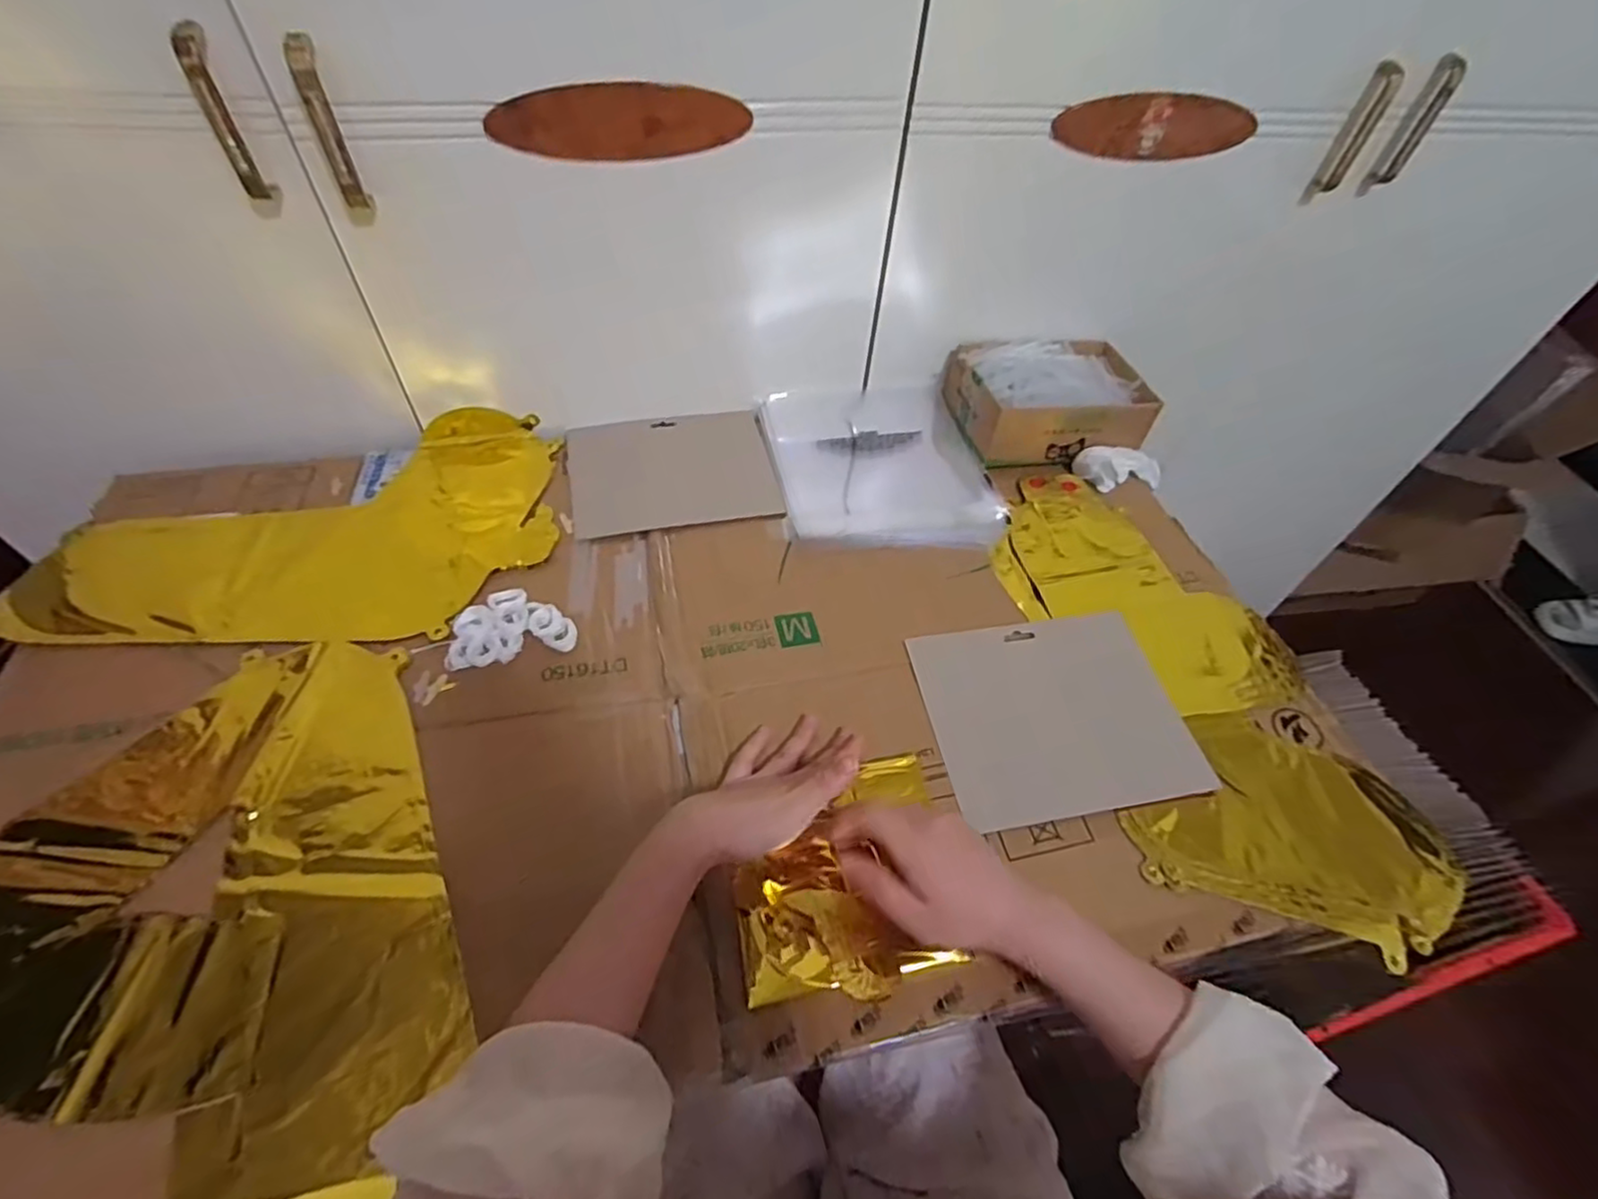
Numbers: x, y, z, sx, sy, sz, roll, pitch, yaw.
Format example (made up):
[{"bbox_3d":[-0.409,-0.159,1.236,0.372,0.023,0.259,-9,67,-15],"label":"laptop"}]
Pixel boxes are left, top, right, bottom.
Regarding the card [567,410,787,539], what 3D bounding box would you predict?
[{"bbox_3d":[-0.124,-0.129,0.671,0.192,0.010,0.163,-10,52,-7],"label":"card"}]

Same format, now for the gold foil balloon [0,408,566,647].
[{"bbox_3d":[-0.418,-0.066,0.587,0.393,0.022,0.247,-3,51,-7],"label":"gold foil balloon"}]

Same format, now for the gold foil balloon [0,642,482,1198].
[{"bbox_3d":[-0.389,0.217,0.388,0.352,0.050,0.341,-19,55,-19],"label":"gold foil balloon"}]

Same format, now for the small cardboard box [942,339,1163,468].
[{"bbox_3d":[0.262,-0.209,0.720,0.190,0.079,0.136,-5,51,-8],"label":"small cardboard box"}]

